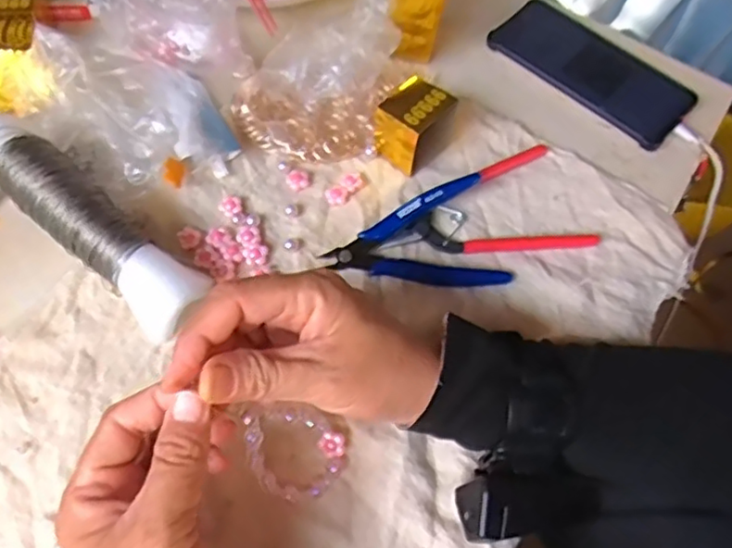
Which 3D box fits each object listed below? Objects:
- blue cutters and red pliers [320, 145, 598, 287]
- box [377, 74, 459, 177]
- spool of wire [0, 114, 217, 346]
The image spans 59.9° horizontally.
[{"bbox_3d":[0.071,-0.028,0.422,0.181,0.024,0.083,-27,67,-17],"label":"blue cutters and red pliers"},{"bbox_3d":[0.031,-0.107,0.443,0.041,0.047,0.044,42,67,17],"label":"box"},{"bbox_3d":[-0.173,-0.034,0.396,0.181,0.044,0.046,39,67,15],"label":"spool of wire"}]

